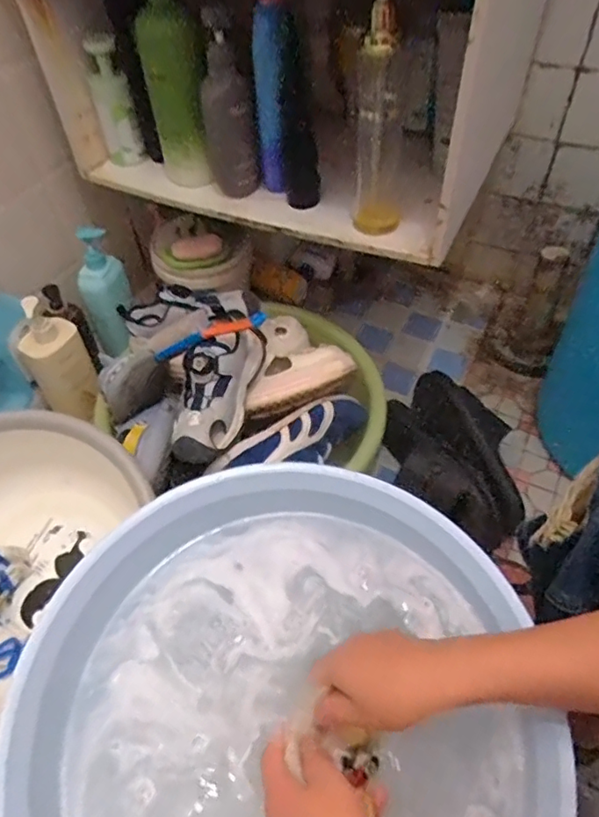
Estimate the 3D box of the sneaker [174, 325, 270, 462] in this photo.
[{"bbox_3d":[-0.102,-0.026,0.670,0.082,0.082,0.194,15,66,15],"label":"sneaker"}]

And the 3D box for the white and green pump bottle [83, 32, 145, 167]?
[{"bbox_3d":[-0.268,-0.439,0.780,0.047,0.165,0.041,-23,53,-16],"label":"white and green pump bottle"}]

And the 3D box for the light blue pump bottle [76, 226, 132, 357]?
[{"bbox_3d":[-0.326,-0.194,0.913,0.068,0.217,0.053,-3,27,1],"label":"light blue pump bottle"}]

